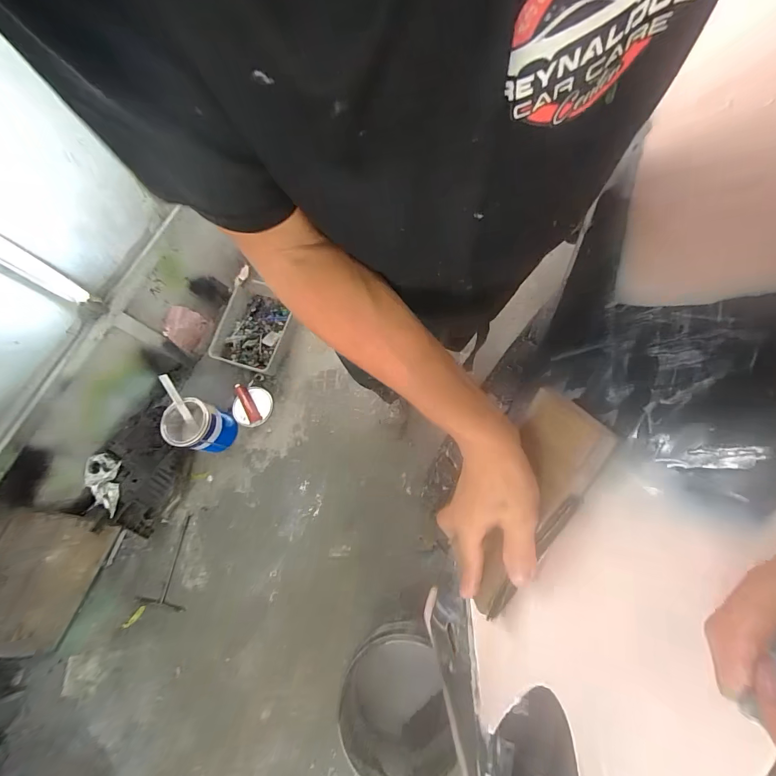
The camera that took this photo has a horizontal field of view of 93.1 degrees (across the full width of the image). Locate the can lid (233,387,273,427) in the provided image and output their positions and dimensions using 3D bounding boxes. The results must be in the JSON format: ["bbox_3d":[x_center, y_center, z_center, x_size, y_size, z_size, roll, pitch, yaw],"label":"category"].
[{"bbox_3d":[-0.550,0.077,1.506,0.153,0.020,0.160,4,69,-10],"label":"can lid"}]

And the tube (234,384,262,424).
[{"bbox_3d":[-0.577,0.065,1.503,0.049,0.034,0.185,-33,72,-3],"label":"tube"}]

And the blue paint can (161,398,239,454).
[{"bbox_3d":[-0.703,0.146,1.383,0.165,0.231,0.173,-2,73,7],"label":"blue paint can"}]

